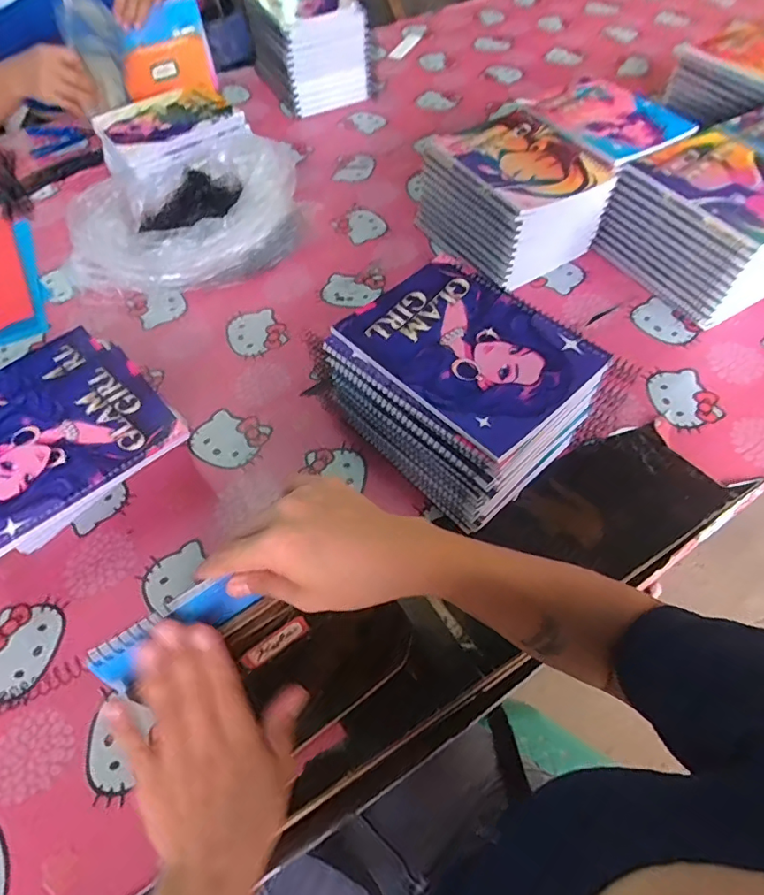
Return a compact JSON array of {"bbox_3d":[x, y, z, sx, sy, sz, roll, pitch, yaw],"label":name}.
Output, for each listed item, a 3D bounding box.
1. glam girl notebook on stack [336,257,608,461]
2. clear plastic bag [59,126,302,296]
[{"bbox_3d":[0.072,-0.091,0.460,0.145,0.011,0.191,-38,64,-22],"label":"glam girl notebook on stack"},{"bbox_3d":[-0.265,-0.353,0.759,0.297,0.110,0.315,8,57,6],"label":"clear plastic bag"}]

